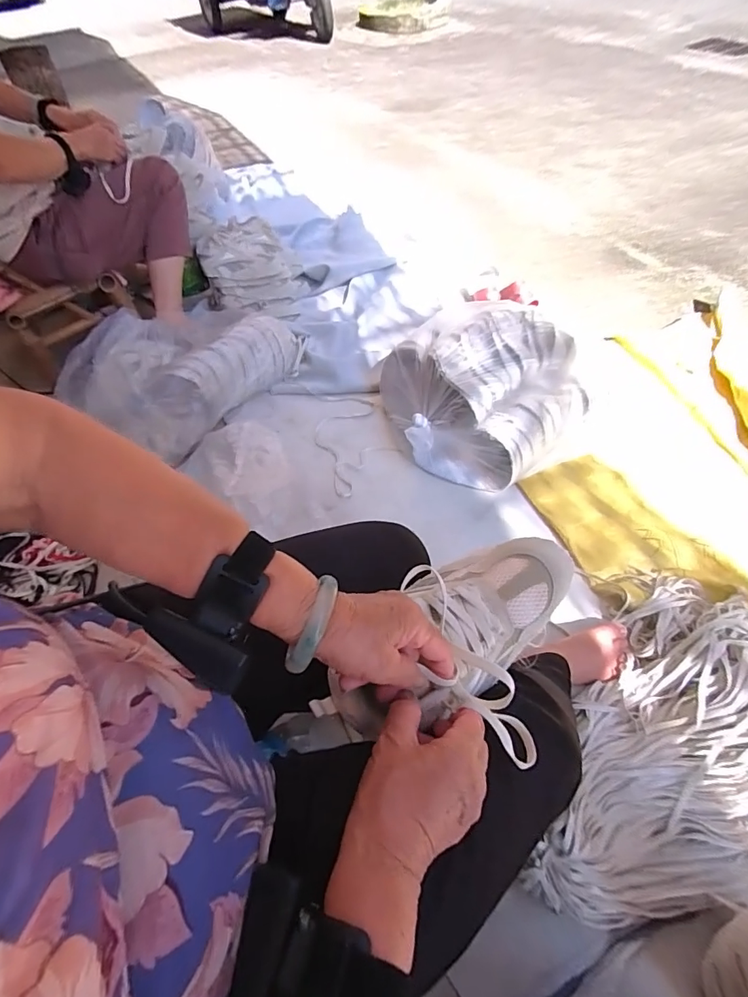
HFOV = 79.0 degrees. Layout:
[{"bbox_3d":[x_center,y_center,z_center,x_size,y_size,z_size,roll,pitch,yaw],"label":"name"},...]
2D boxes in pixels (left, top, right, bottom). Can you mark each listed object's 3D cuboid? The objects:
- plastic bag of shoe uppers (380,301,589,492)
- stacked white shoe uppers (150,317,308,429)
[{"bbox_3d":[0.223,-0.244,1.013,0.381,0.209,0.408,-30,58,-18],"label":"plastic bag of shoe uppers"},{"bbox_3d":[-0.336,-0.322,1.128,0.407,0.135,0.129,-39,61,-23],"label":"stacked white shoe uppers"}]

